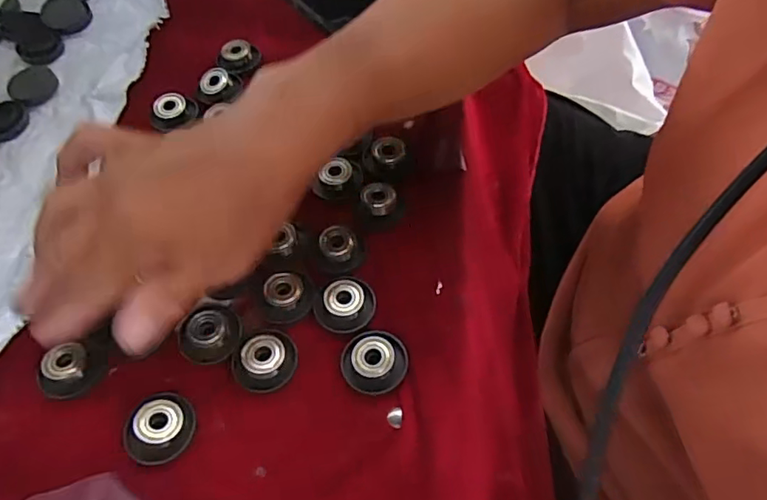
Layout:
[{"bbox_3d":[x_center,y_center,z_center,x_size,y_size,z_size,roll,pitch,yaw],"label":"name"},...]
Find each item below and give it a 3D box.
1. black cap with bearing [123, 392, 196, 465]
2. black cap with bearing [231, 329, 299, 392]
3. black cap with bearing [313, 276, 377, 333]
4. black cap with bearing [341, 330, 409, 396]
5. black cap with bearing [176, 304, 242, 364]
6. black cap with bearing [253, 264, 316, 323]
[{"bbox_3d":[-0.108,0.085,0.257,0.031,0.016,0.030,-1,58,2],"label":"black cap with bearing"},{"bbox_3d":[-0.060,0.057,0.273,0.032,0.014,0.029,-14,59,-6],"label":"black cap with bearing"},{"bbox_3d":[-0.021,0.028,0.287,0.032,0.008,0.030,-1,58,2],"label":"black cap with bearing"},{"bbox_3d":[-0.004,0.056,0.272,0.032,0.012,0.031,-1,58,2],"label":"black cap with bearing"},{"bbox_3d":[-0.091,0.045,0.282,0.031,0.015,0.028,-16,59,-7],"label":"black cap with bearing"},{"bbox_3d":[-0.054,0.021,0.291,0.029,0.008,0.030,-1,58,2],"label":"black cap with bearing"}]

